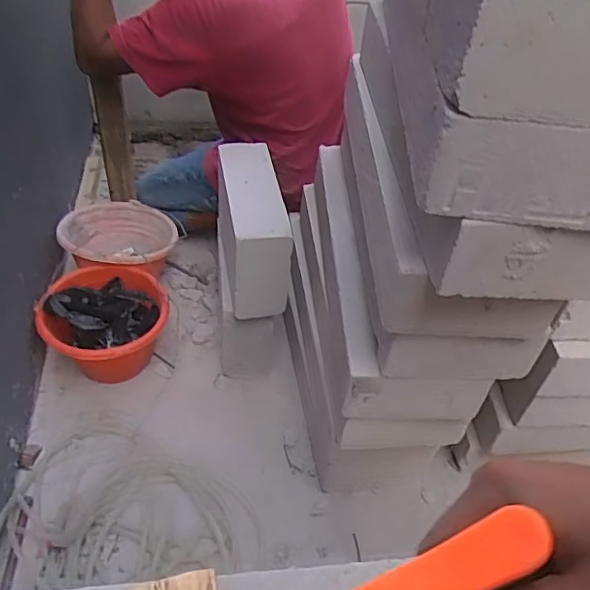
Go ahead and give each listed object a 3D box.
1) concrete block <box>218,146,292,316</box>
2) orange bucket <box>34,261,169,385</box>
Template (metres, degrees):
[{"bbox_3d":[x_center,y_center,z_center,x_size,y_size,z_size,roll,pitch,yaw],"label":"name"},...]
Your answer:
[{"bbox_3d":[-0.085,-0.124,1.135,0.110,0.225,0.273,-4,44,-11],"label":"concrete block"},{"bbox_3d":[-0.387,0.072,1.205,0.246,0.175,0.208,-18,49,-24],"label":"orange bucket"}]

